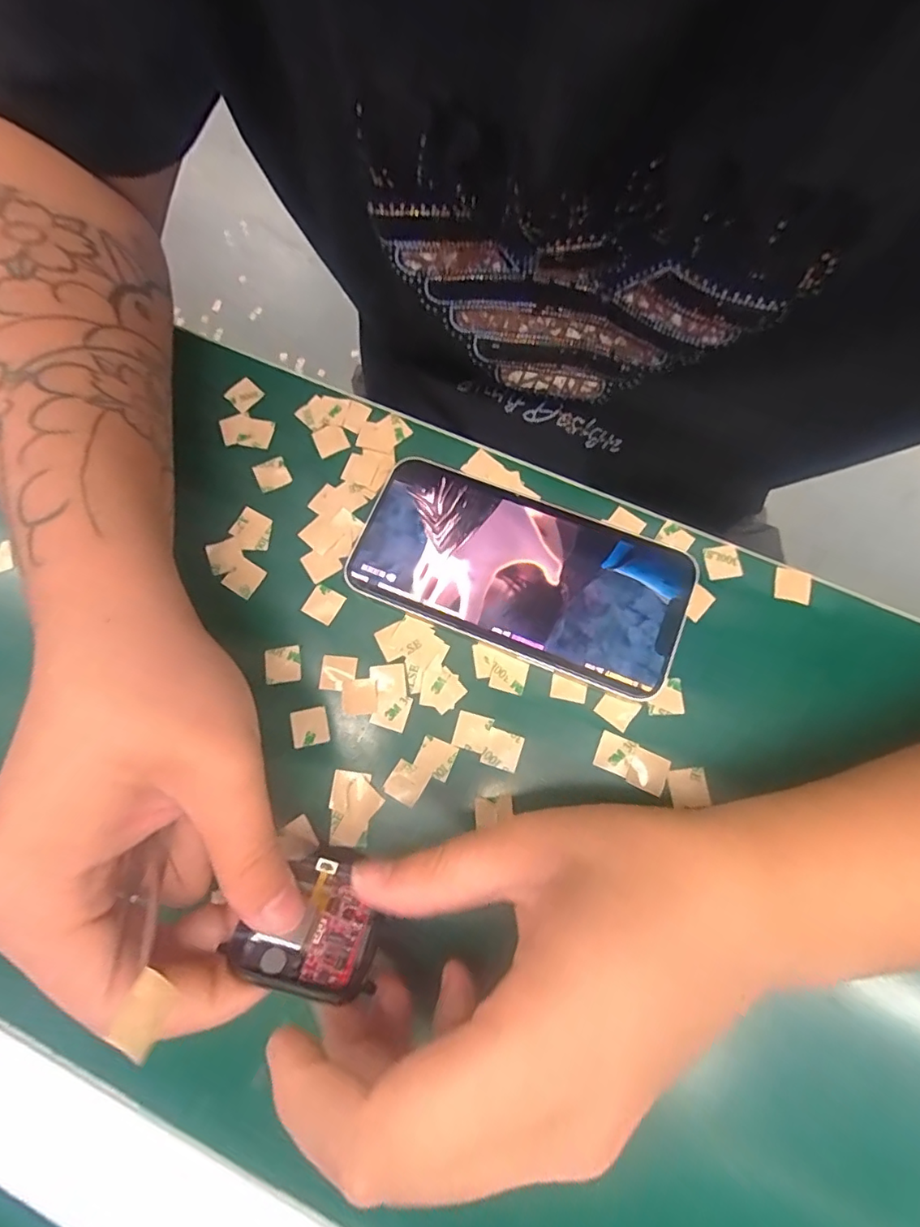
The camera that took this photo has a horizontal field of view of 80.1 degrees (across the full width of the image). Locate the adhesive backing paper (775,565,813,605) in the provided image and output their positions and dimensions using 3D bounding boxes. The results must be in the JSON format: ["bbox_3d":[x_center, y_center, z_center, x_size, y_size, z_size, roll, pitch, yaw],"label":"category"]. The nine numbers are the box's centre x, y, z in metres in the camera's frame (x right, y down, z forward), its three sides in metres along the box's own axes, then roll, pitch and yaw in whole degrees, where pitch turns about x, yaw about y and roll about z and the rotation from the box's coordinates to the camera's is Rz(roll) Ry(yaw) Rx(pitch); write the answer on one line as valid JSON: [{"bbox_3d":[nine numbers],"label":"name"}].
[{"bbox_3d":[0.149,-0.013,0.244,0.015,0.004,0.015,16,78,5],"label":"adhesive backing paper"}]

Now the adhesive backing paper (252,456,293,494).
[{"bbox_3d":[-0.091,-0.068,0.263,0.015,0.004,0.015,-27,78,-5],"label":"adhesive backing paper"}]

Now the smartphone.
[{"bbox_3d":[0.026,-0.019,0.244,0.142,0.008,0.071,21,77,7],"label":"smartphone"}]

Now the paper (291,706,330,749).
[{"bbox_3d":[-0.064,0.048,0.232,0.015,0.004,0.015,-13,77,-2],"label":"paper"}]

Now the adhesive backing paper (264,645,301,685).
[{"bbox_3d":[-0.078,0.022,0.240,0.015,0.004,0.016,-8,73,-6],"label":"adhesive backing paper"}]

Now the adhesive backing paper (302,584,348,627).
[{"bbox_3d":[-0.062,-0.004,0.247,0.015,0.004,0.015,28,74,9],"label":"adhesive backing paper"}]

